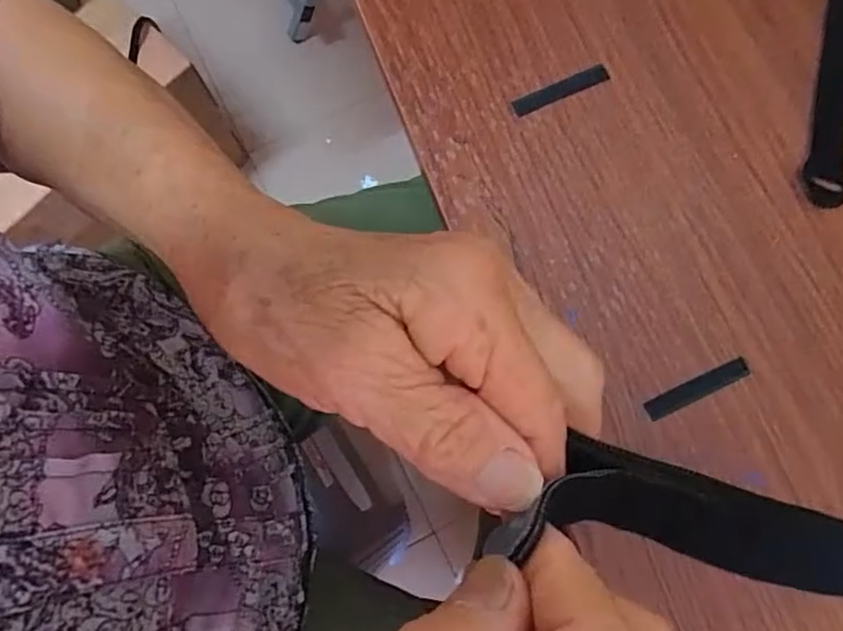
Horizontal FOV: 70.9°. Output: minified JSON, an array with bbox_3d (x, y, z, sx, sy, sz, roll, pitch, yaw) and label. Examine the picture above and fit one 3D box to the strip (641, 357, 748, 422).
[{"bbox_3d":[0.134,0.036,0.287,0.055,0.004,0.009,-24,80,-4],"label":"strip"}]

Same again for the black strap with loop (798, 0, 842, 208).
[{"bbox_3d":[0.228,-0.152,0.320,0.026,0.009,0.198,15,80,3],"label":"black strap with loop"}]

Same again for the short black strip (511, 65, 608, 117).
[{"bbox_3d":[0.074,-0.120,0.315,0.054,0.004,0.009,-24,80,-4],"label":"short black strip"}]

